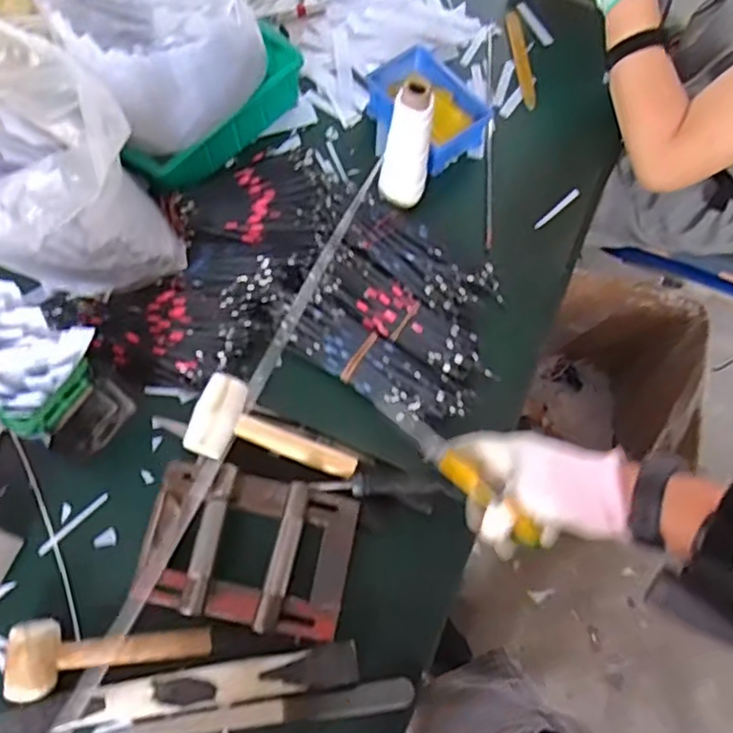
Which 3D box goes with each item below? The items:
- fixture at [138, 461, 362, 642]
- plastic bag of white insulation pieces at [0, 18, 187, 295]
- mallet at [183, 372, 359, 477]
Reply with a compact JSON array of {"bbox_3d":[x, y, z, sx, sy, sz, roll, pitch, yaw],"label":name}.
[{"bbox_3d":[-0.116,0.175,0.641,0.201,0.048,0.136,12,69,3],"label":"fixture"},{"bbox_3d":[-0.336,-0.192,0.646,0.196,0.232,0.226,-33,75,-14],"label":"plastic bag of white insulation pieces"},{"bbox_3d":[-0.096,0.077,0.678,0.175,0.051,0.090,20,69,6],"label":"mallet"}]

